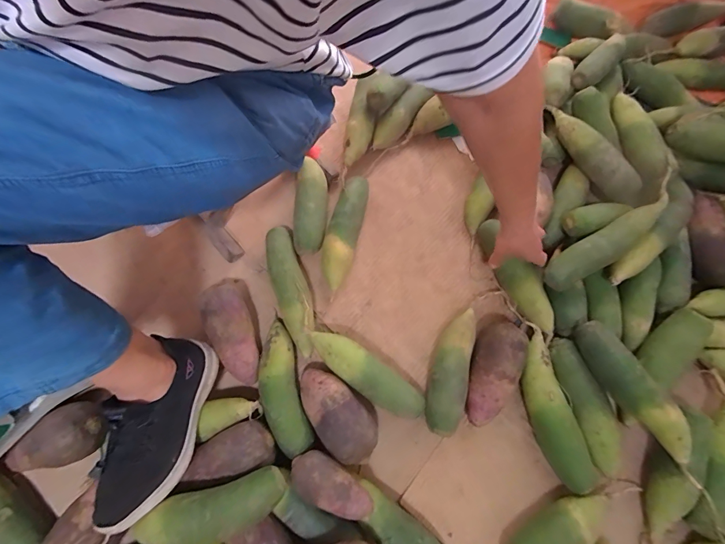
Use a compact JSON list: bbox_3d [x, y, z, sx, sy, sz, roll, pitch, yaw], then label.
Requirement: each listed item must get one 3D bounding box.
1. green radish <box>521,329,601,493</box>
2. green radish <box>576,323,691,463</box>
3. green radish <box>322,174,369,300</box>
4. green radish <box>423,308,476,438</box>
[{"bbox_3d":[0.285,0.210,0.549,0.065,0.055,0.222,-17,74,-7],"label":"green radish"},{"bbox_3d":[0.385,0.171,0.515,0.050,0.056,0.211,-33,76,-11],"label":"green radish"},{"bbox_3d":[-0.033,-0.071,0.632,0.057,0.046,0.208,12,72,2],"label":"green radish"},{"bbox_3d":[0.133,0.149,0.560,0.058,0.050,0.193,15,73,3],"label":"green radish"}]

